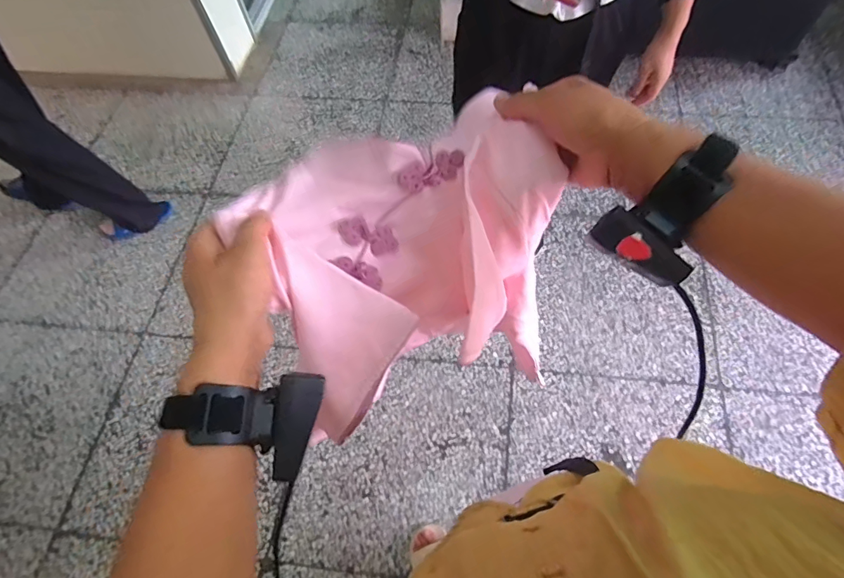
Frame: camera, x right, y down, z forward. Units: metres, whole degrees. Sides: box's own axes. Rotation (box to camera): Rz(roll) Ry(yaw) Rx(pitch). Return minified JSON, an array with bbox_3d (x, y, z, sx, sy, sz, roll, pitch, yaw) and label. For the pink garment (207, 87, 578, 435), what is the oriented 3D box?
[{"bbox_3d":[-0.006,-0.013,0.430,0.248,0.210,0.200,-21,65,-7],"label":"pink garment"}]

